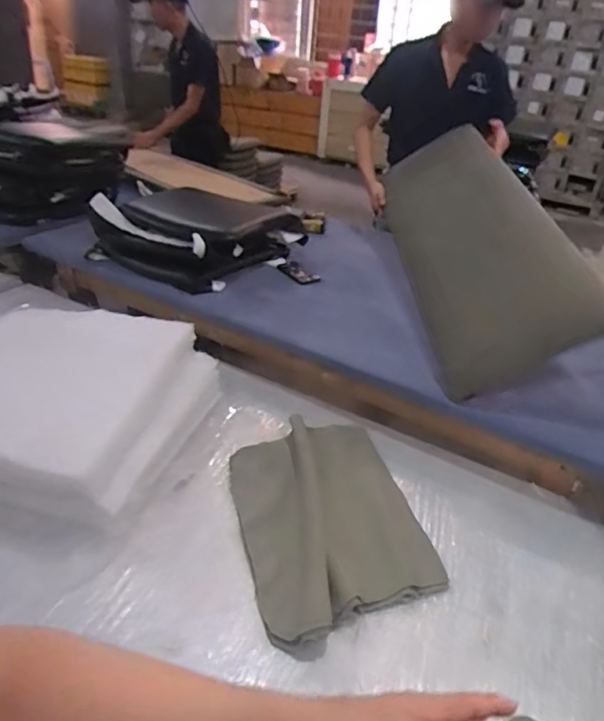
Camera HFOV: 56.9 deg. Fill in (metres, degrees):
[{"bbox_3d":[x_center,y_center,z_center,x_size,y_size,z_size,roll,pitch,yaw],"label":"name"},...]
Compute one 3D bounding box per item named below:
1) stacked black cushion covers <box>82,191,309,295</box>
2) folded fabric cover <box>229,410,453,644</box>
[{"bbox_3d":[-0.343,-0.419,1.848,0.580,0.191,0.426,15,32,16],"label":"stacked black cushion covers"},{"bbox_3d":[0.043,0.298,1.126,0.329,0.047,0.512,-5,32,-16],"label":"folded fabric cover"}]

